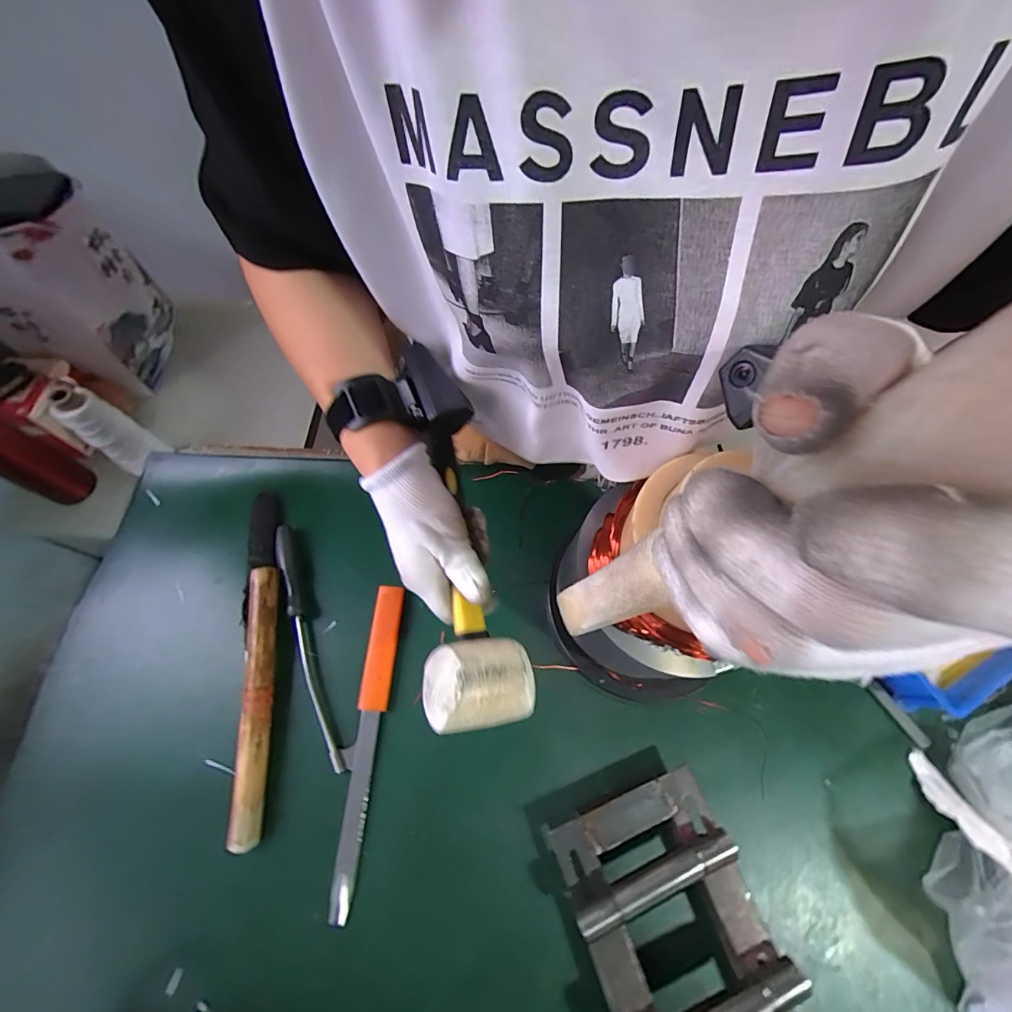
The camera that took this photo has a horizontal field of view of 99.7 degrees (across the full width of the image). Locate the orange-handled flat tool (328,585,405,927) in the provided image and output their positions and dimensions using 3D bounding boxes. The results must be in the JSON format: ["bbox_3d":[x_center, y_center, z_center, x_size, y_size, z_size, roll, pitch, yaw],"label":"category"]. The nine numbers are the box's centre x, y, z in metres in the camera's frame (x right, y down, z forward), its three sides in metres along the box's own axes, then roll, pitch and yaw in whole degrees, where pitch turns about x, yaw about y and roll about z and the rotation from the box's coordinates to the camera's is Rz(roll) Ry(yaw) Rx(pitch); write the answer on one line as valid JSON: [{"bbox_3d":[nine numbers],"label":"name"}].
[{"bbox_3d":[-0.126,0.209,0.395,0.027,0.017,0.267,3,66,0],"label":"orange-handled flat tool"}]

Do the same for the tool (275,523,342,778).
[{"bbox_3d":[-0.199,0.128,0.418,0.019,0.017,0.246,-20,68,-10],"label":"tool"}]

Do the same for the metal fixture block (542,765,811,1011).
[{"bbox_3d":[0.133,0.335,0.334,0.134,0.052,0.194,-20,68,-9],"label":"metal fixture block"}]

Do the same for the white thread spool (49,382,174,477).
[{"bbox_3d":[-0.548,-0.103,0.597,0.057,0.153,0.061,0,66,-1],"label":"white thread spool"}]

